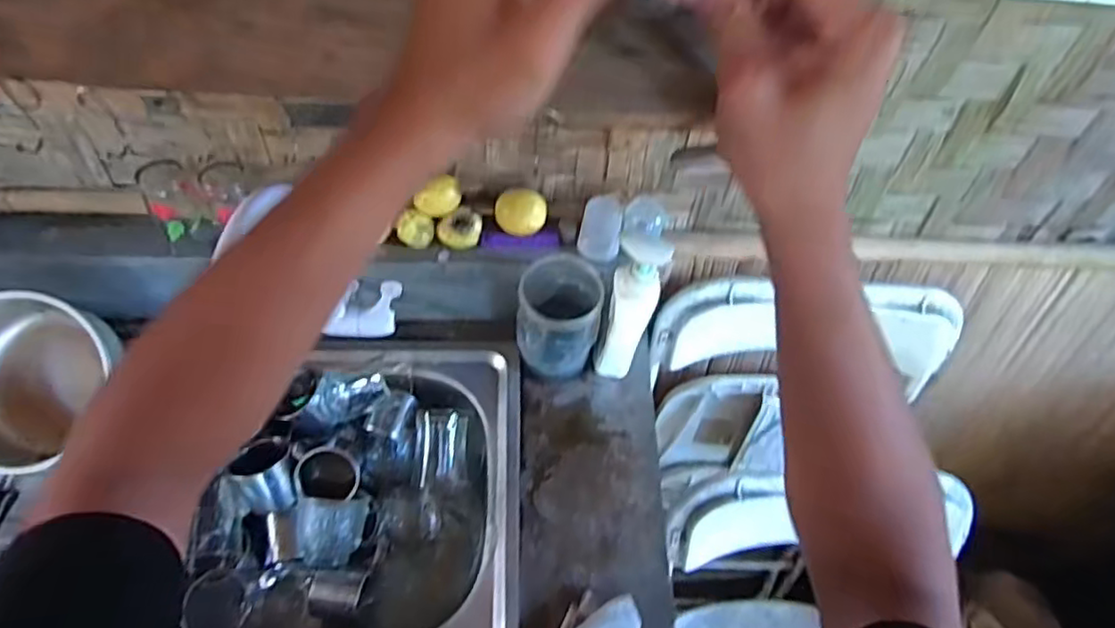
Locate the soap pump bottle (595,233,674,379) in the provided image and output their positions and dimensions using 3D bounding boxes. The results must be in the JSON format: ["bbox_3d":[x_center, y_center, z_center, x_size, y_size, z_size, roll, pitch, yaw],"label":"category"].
[{"bbox_3d":[0.083,0.001,0.760,0.051,0.245,0.045,14,58,4],"label":"soap pump bottle"}]

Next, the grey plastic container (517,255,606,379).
[{"bbox_3d":[0.001,0.007,0.813,0.095,0.145,0.107,10,58,1],"label":"grey plastic container"}]

